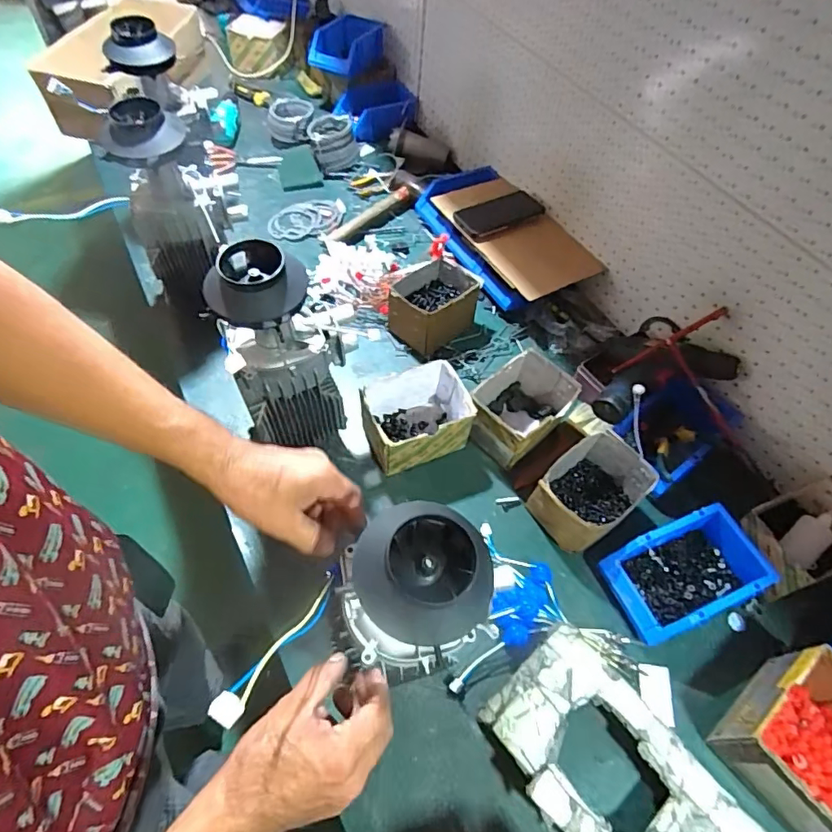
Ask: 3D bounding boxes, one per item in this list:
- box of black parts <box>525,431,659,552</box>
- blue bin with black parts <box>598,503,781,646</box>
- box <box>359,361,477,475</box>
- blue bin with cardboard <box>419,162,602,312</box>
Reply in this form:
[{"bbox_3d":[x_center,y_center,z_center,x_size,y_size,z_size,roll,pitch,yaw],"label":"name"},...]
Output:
[{"bbox_3d":[0.244,0.106,0.731,0.151,0.078,0.115,-35,65,-25],"label":"box of black parts"},{"bbox_3d":[0.345,0.202,0.674,0.181,0.066,0.123,-16,59,-16],"label":"blue bin with black parts"},{"bbox_3d":[0.000,0.002,0.779,0.148,0.099,0.127,-16,59,-16],"label":"box"},{"bbox_3d":[0.156,-0.356,1.013,0.192,0.071,0.392,-25,62,-20],"label":"blue bin with cardboard"}]

